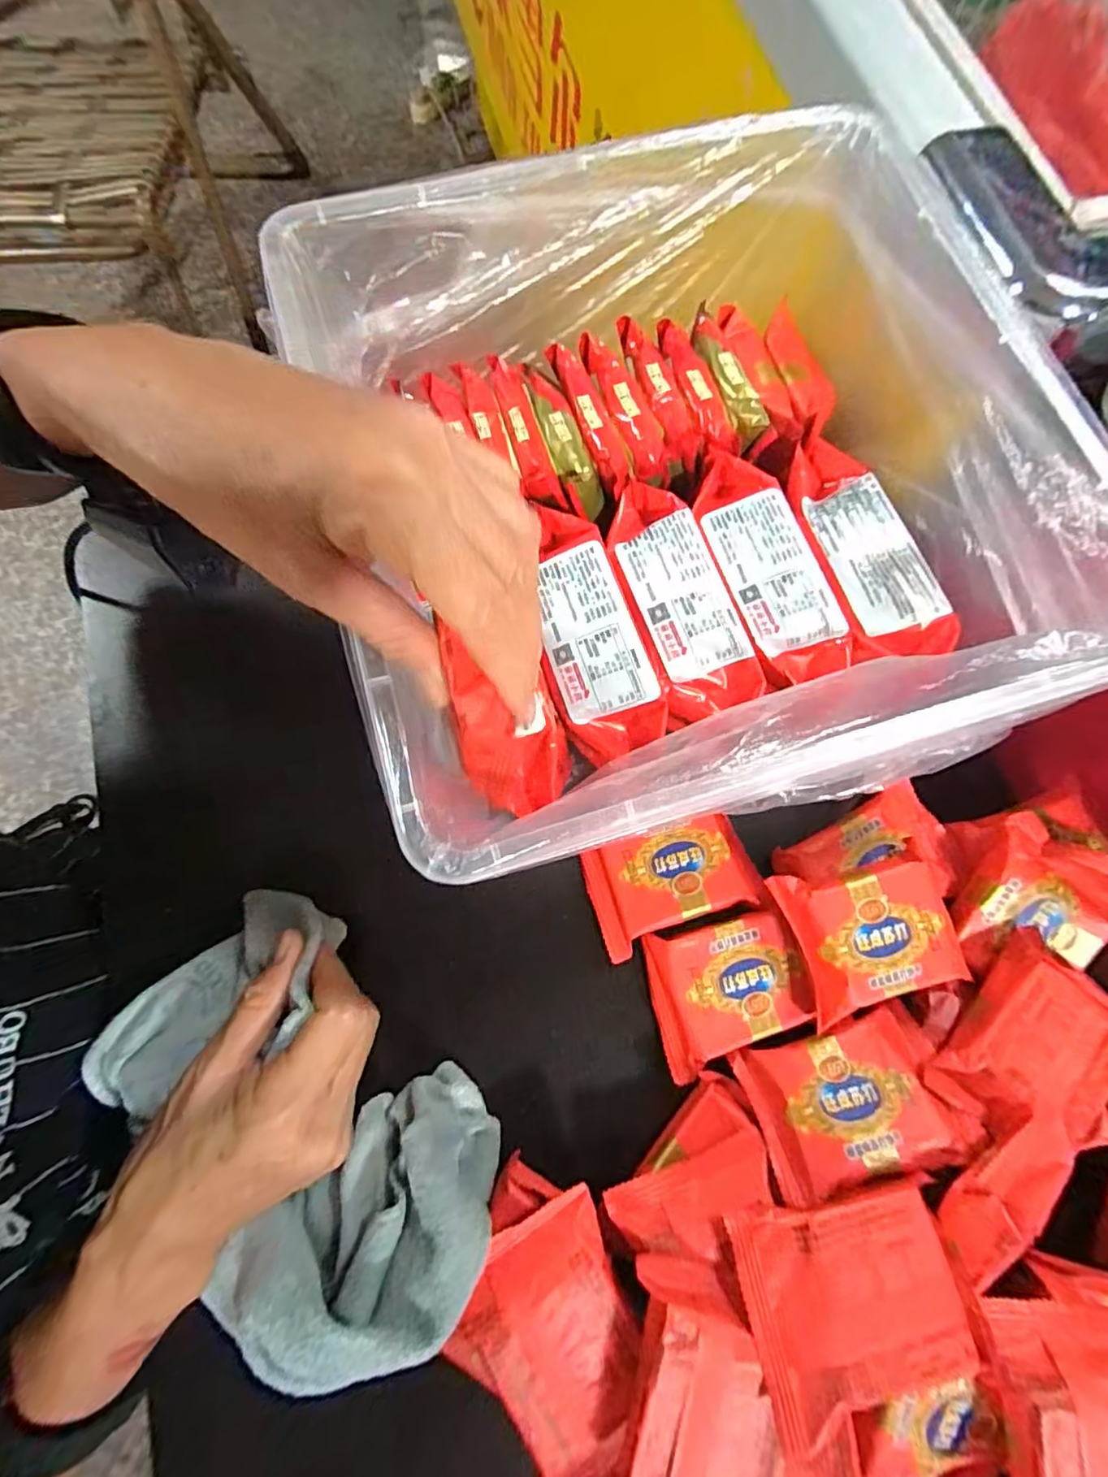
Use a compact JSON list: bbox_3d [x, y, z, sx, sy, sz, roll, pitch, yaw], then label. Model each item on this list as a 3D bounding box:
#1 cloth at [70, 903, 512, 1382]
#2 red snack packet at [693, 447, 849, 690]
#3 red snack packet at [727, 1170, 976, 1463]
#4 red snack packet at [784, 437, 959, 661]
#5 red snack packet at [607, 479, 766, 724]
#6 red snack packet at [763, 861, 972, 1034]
[{"bbox_3d":[-0.119,0.171,0.260,0.132,0.054,0.188,-38,79,-10],"label":"cloth"},{"bbox_3d":[0.108,-0.090,0.314,0.047,0.026,0.132,-15,76,-5],"label":"red snack packet"},{"bbox_3d":[0.114,0.211,0.222,0.079,0.014,0.062,-10,58,-2],"label":"red snack packet"},{"bbox_3d":[0.160,-0.100,0.313,0.053,0.021,0.129,-11,76,-4],"label":"red snack packet"},{"bbox_3d":[0.061,-0.073,0.307,0.044,0.026,0.129,-17,76,-5],"label":"red snack packet"},{"bbox_3d":[0.151,0.095,0.288,0.074,0.019,0.065,-12,76,-4],"label":"red snack packet"}]

